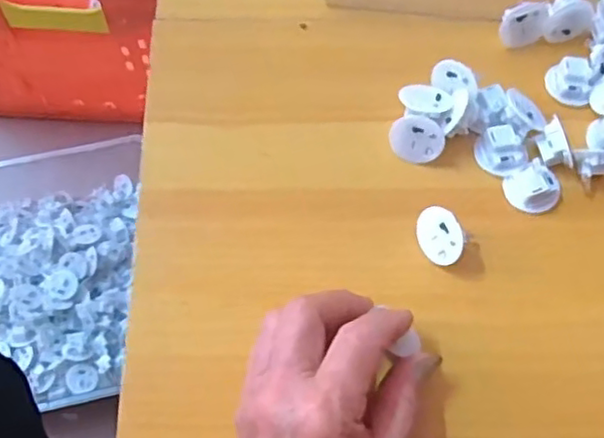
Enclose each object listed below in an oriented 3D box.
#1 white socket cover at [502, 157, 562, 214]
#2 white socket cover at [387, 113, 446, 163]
[{"bbox_3d":[0.141,-0.019,0.394,0.033,0.017,0.028,-20,70,-10],"label":"white socket cover"},{"bbox_3d":[0.070,-0.048,0.397,0.032,0.028,0.012,5,23,14],"label":"white socket cover"}]

